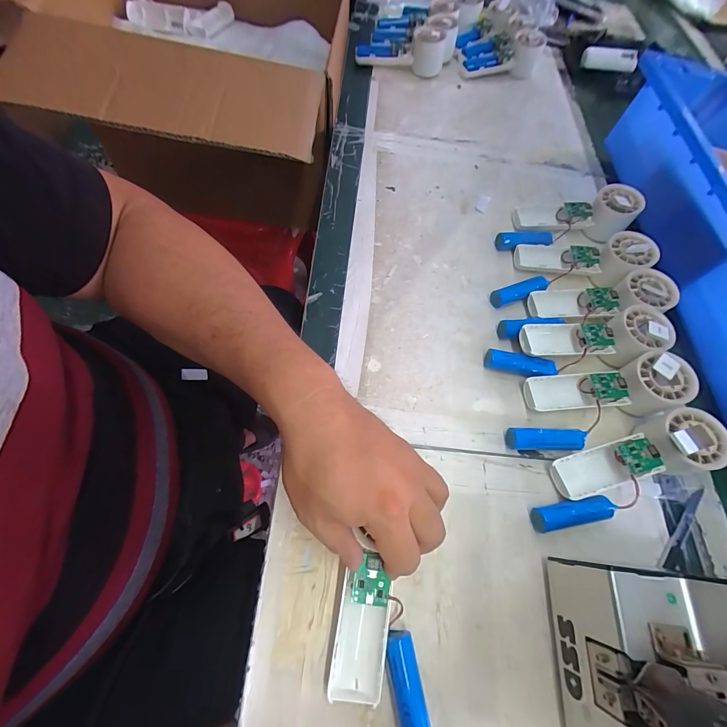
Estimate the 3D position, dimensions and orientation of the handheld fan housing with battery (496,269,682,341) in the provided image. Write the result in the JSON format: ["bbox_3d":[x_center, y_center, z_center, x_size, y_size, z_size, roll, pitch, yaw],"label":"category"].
[{"bbox_3d":[0.258,-0.069,0.407,0.201,0.041,0.055,-14,65,4],"label":"handheld fan housing with battery"}]

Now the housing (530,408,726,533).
[{"bbox_3d":[0.244,0.100,0.319,0.190,0.055,0.061,-18,69,-16],"label":"housing"}]

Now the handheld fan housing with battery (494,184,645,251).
[{"bbox_3d":[0.272,-0.197,0.458,0.179,0.055,0.084,3,65,-7],"label":"handheld fan housing with battery"}]

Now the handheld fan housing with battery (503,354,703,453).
[{"bbox_3d":[0.237,0.040,0.363,0.195,0.050,0.079,-20,66,1],"label":"handheld fan housing with battery"}]

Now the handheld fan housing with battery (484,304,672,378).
[{"bbox_3d":[0.234,-0.023,0.374,0.190,0.052,0.062,-7,66,-11],"label":"handheld fan housing with battery"}]

